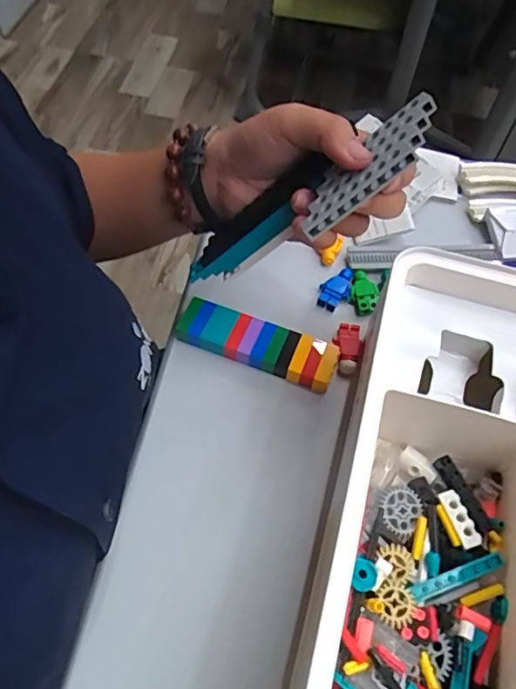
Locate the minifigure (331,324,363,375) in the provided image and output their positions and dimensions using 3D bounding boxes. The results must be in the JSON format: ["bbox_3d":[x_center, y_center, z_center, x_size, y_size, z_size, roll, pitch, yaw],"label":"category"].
[{"bbox_3d":[0.065,0.002,0.387,0.021,0.010,0.040,18,59,8],"label":"minifigure"}]

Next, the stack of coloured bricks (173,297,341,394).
[{"bbox_3d":[-0.001,-0.001,0.381,0.116,0.019,0.033,20,60,9],"label":"stack of coloured bricks"}]

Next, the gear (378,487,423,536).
[{"bbox_3d":[0.082,0.094,0.297,0.024,0.005,0.025,-2,59,-4],"label":"gear"}]

